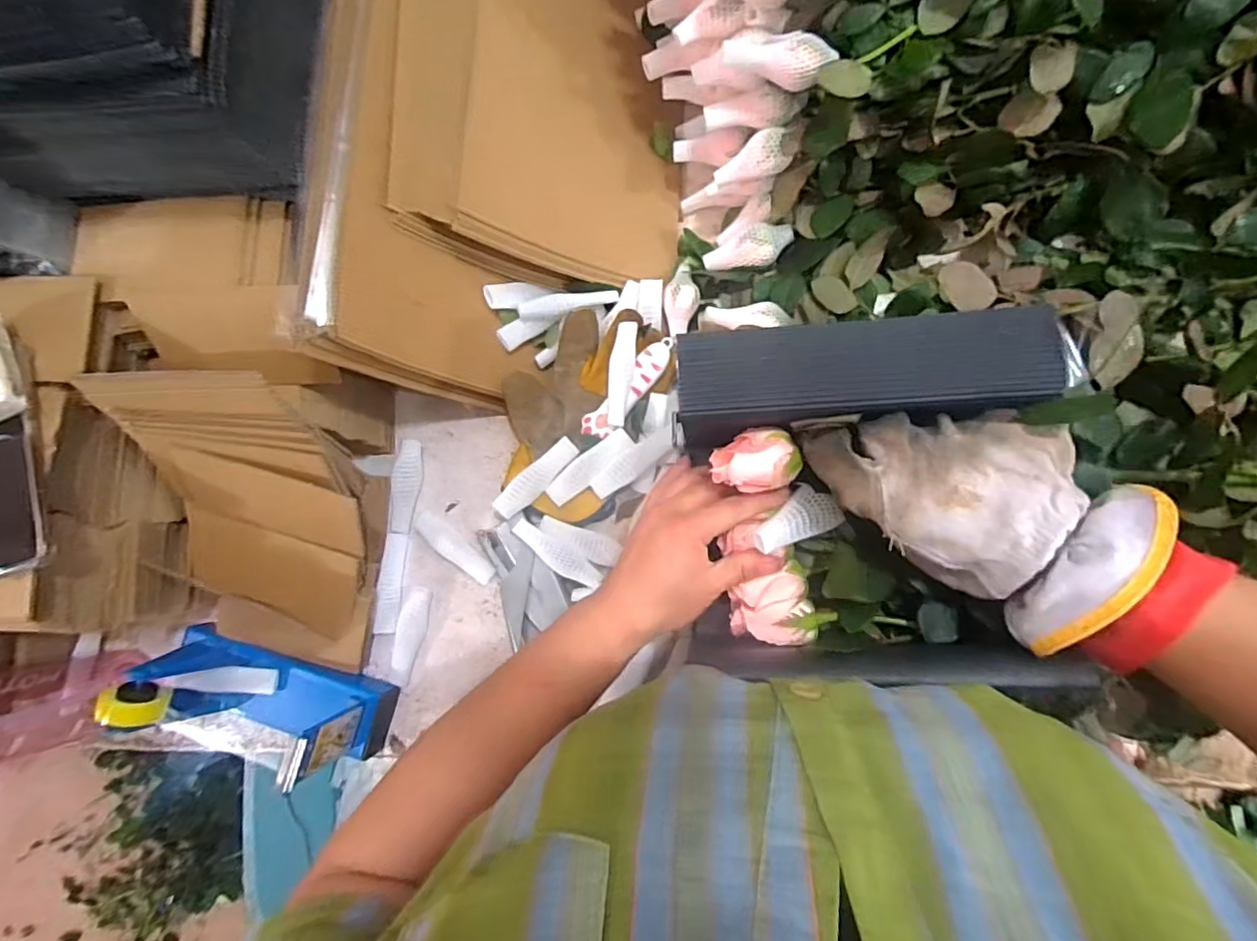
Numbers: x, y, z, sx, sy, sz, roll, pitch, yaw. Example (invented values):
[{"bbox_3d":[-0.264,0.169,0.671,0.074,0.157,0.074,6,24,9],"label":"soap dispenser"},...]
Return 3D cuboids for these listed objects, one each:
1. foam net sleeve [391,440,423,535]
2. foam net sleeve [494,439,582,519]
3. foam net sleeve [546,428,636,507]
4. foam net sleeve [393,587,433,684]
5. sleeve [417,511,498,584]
[{"bbox_3d":[-0.219,0.016,0.565,0.027,0.012,0.090,1,83,6],"label":"foam net sleeve"},{"bbox_3d":[-0.084,0.006,0.524,0.027,0.007,0.090,46,78,-17],"label":"foam net sleeve"},{"bbox_3d":[-0.036,-0.004,0.523,0.091,0.007,0.026,-41,81,0],"label":"foam net sleeve"},{"bbox_3d":[-0.207,0.156,0.544,0.026,0.014,0.088,11,84,8],"label":"foam net sleeve"},{"bbox_3d":[-0.168,0.074,0.552,0.094,0.009,0.024,40,88,9],"label":"sleeve"}]

